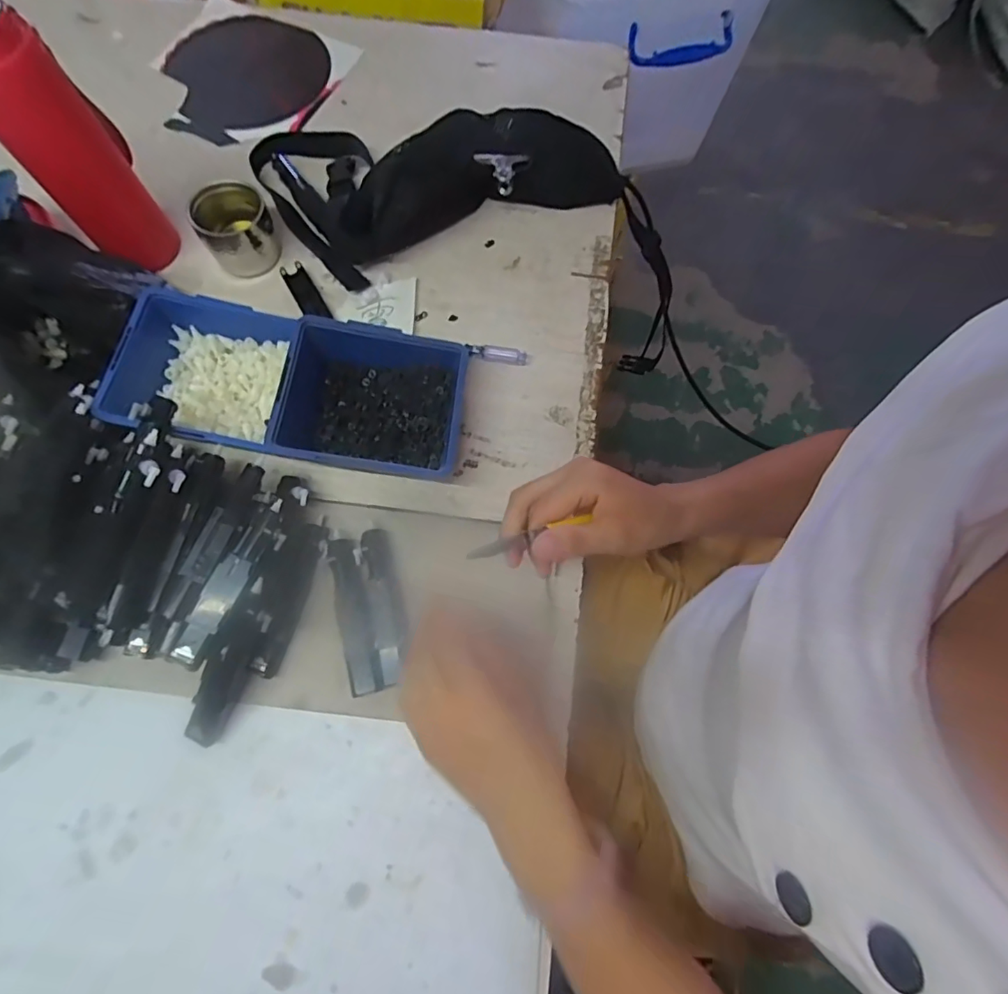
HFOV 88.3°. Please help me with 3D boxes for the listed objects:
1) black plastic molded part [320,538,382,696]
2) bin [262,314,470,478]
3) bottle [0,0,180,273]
[{"bbox_3d":[-0.118,0.092,0.412,0.028,0.013,0.121,-16,74,-6],"label":"black plastic molded part"},{"bbox_3d":[-0.109,-0.077,0.437,0.151,0.061,0.121,5,73,0],"label":"bin"},{"bbox_3d":[-0.347,-0.283,0.408,0.073,0.222,0.065,-40,78,-12],"label":"bottle"}]

